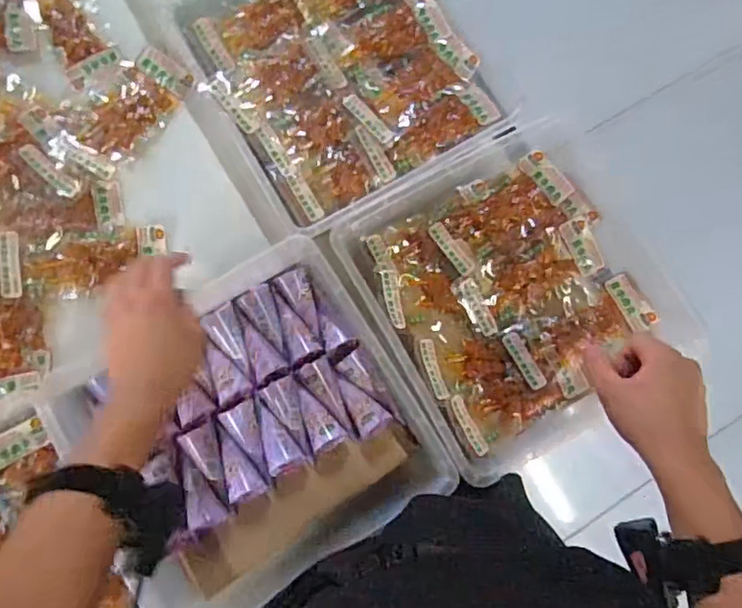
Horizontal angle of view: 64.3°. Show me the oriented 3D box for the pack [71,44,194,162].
[{"bbox_3d":[-0.252,-0.211,0.627,0.066,0.016,0.133,32,80,1],"label":"pack"}]

